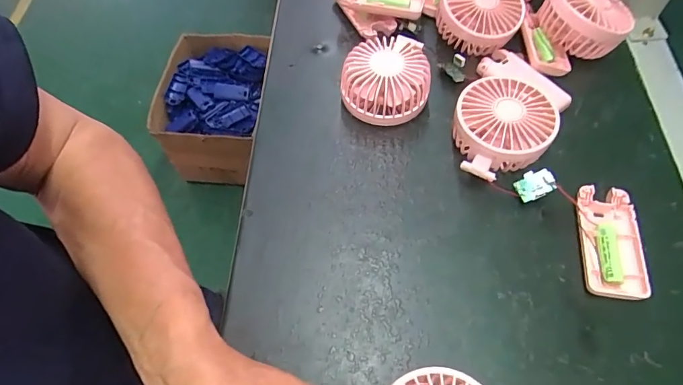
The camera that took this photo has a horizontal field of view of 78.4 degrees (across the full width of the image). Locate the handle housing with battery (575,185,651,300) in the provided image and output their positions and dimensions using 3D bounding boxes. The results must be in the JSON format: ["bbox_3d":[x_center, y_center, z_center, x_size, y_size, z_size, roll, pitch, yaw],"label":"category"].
[{"bbox_3d":[0.219,0.040,0.346,0.047,0.013,0.092,5,61,5],"label":"handle housing with battery"}]

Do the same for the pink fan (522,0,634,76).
[{"bbox_3d":[0.243,-0.183,0.448,0.109,0.052,0.098,-15,61,-6],"label":"pink fan"}]

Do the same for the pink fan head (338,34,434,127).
[{"bbox_3d":[0.043,-0.113,0.416,0.085,0.047,0.088,2,61,3],"label":"pink fan head"}]

